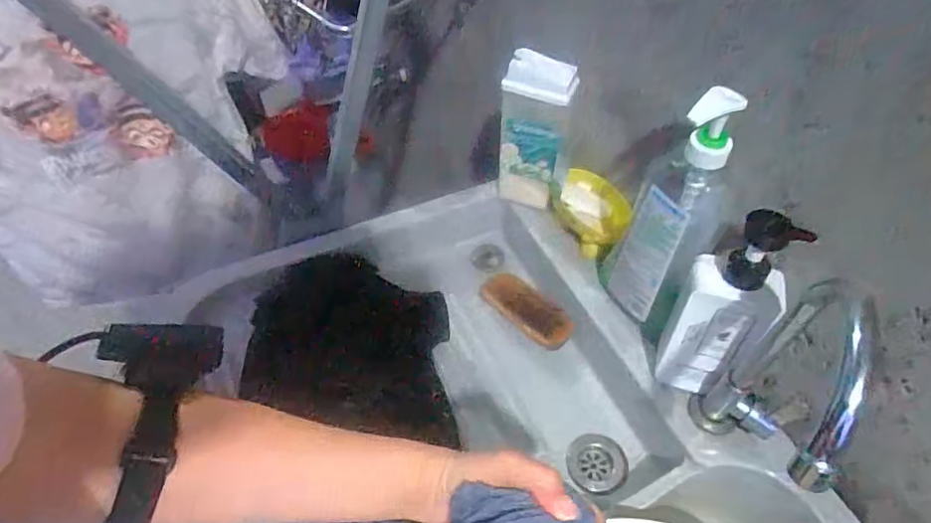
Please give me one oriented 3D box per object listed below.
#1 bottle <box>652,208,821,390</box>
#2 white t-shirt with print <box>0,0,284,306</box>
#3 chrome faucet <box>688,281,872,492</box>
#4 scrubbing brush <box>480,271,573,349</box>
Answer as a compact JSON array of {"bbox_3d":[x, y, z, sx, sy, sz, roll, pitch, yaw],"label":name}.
[{"bbox_3d":[0.246,0.043,0.535,0.077,0.209,0.073,33,57,23],"label":"bottle"},{"bbox_3d":[-0.475,-0.155,0.713,0.473,0.525,0.073,-20,54,-17],"label":"white t-shirt with print"},{"bbox_3d":[0.241,0.118,0.461,0.066,0.261,0.150,29,56,20],"label":"chrome faucet"},{"bbox_3d":[0.079,0.064,0.733,0.132,0.022,0.052,38,77,29],"label":"scrubbing brush"}]

